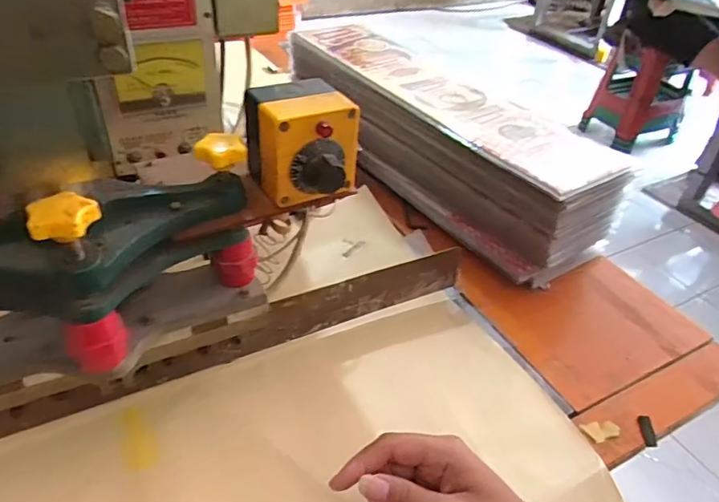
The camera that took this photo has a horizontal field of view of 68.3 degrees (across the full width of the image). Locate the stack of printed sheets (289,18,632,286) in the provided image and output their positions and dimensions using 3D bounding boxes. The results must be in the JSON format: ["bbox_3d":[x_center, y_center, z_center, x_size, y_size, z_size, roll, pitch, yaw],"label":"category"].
[{"bbox_3d":[0.097,-0.168,0.774,0.140,0.150,0.545,-22,47,-29],"label":"stack of printed sheets"}]

